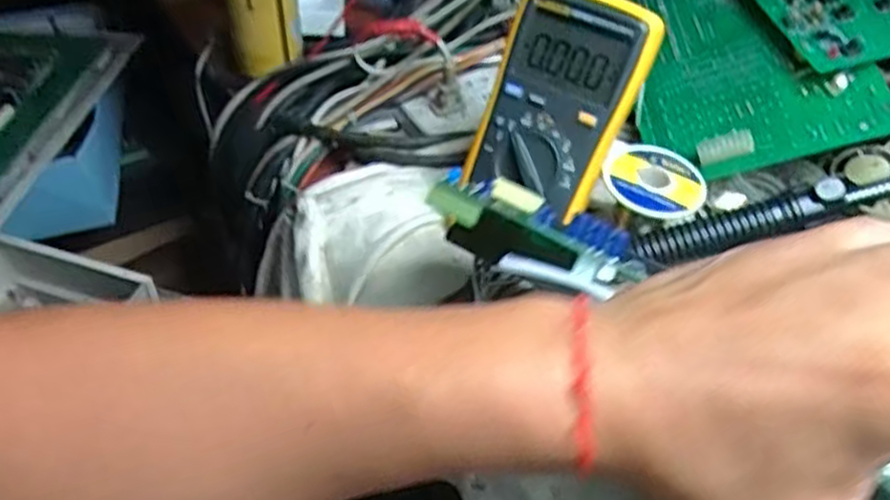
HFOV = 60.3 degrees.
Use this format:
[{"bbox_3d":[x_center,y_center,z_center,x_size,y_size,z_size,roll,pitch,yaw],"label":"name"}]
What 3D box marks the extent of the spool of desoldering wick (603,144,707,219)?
[{"bbox_3d":[0.134,-0.043,0.489,0.050,0.018,0.062,-31,53,-28],"label":"spool of desoldering wick"}]

